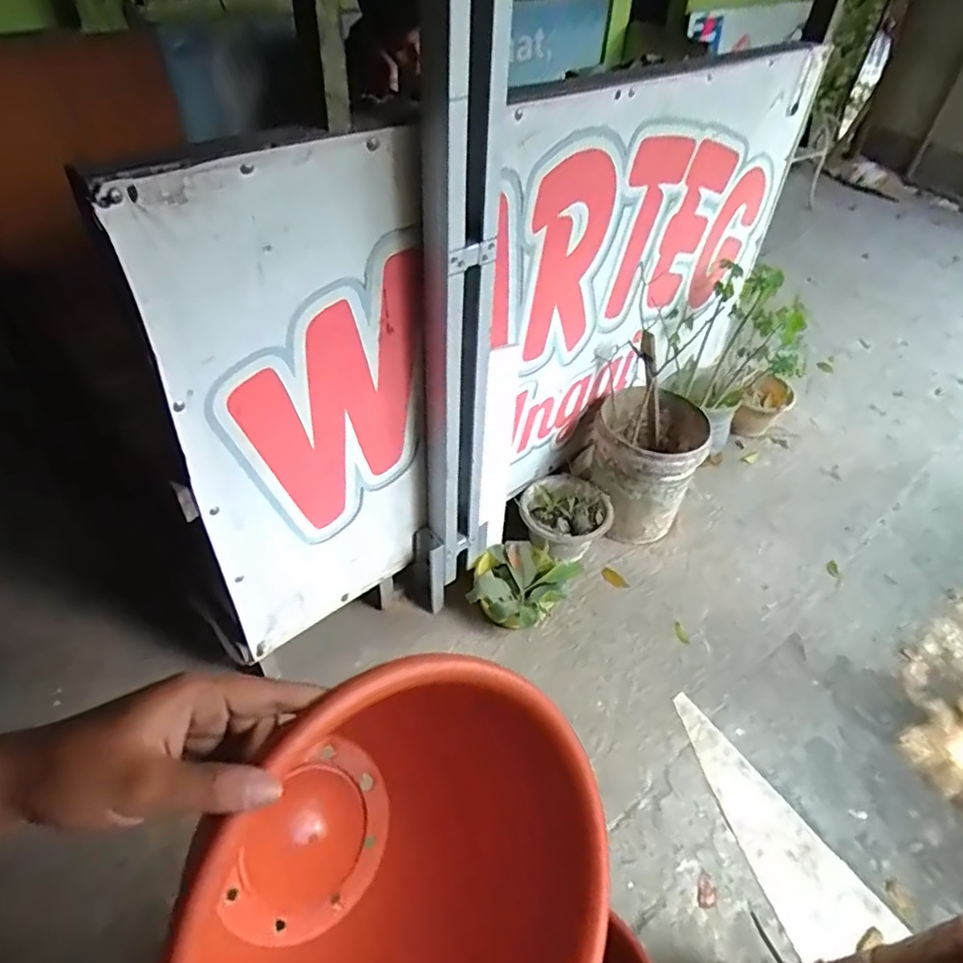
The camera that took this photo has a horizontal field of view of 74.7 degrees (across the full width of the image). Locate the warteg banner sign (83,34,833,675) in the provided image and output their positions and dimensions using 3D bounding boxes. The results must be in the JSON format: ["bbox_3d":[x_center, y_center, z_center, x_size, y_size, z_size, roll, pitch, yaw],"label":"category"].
[{"bbox_3d":[0.192,-0.350,1.422,1.697,0.905,0.090,-30,54,-30],"label":"warteg banner sign"}]

